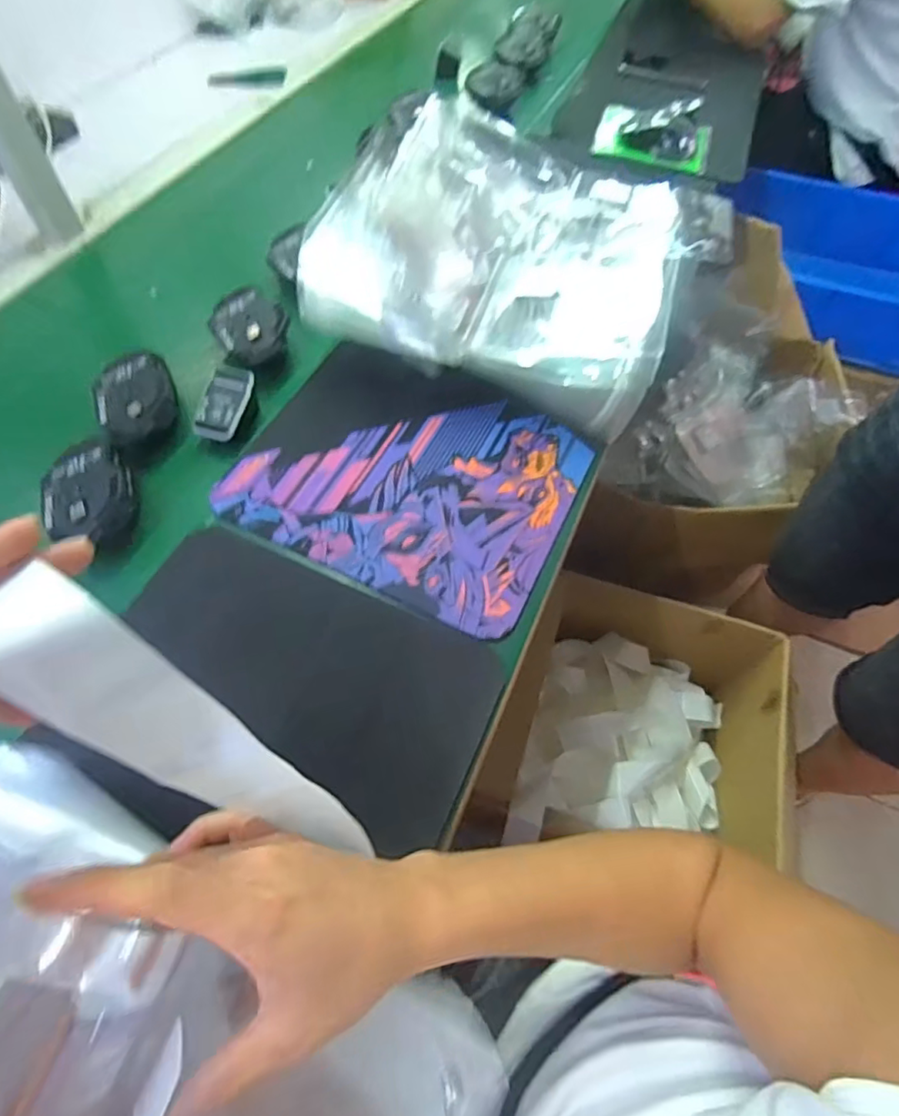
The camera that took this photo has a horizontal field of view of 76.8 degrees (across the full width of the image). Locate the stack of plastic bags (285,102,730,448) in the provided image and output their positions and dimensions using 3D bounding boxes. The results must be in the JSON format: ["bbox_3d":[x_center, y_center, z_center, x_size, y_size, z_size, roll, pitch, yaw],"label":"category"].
[{"bbox_3d":[0.065,-0.313,0.605,0.316,0.121,0.302,18,61,8],"label":"stack of plastic bags"}]

